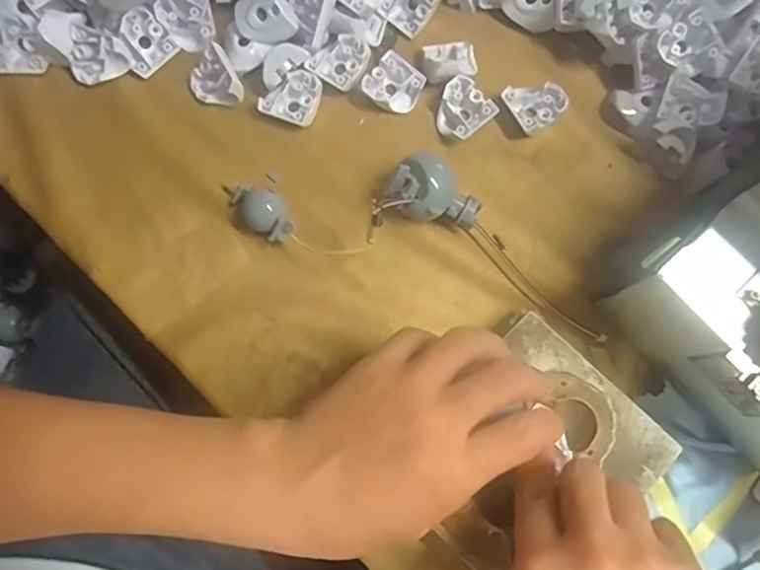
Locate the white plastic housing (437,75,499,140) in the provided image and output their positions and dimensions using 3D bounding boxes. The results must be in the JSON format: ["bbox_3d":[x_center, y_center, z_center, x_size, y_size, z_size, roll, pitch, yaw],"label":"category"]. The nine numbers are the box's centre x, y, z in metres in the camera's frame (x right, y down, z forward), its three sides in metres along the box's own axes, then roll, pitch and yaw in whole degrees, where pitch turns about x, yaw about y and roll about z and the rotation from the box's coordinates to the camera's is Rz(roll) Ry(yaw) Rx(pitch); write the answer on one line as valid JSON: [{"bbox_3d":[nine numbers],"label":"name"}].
[{"bbox_3d":[0.049,-0.104,0.350,0.031,0.013,0.032,42,80,7],"label":"white plastic housing"}]

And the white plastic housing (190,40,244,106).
[{"bbox_3d":[-0.097,-0.120,0.342,0.027,0.025,0.031,-35,81,-8],"label":"white plastic housing"}]

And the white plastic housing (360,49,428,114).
[{"bbox_3d":[0.008,-0.120,0.352,0.030,0.012,0.033,37,80,7],"label":"white plastic housing"}]

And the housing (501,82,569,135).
[{"bbox_3d":[0.093,-0.110,0.352,0.031,0.009,0.030,-33,80,-7],"label":"housing"}]

